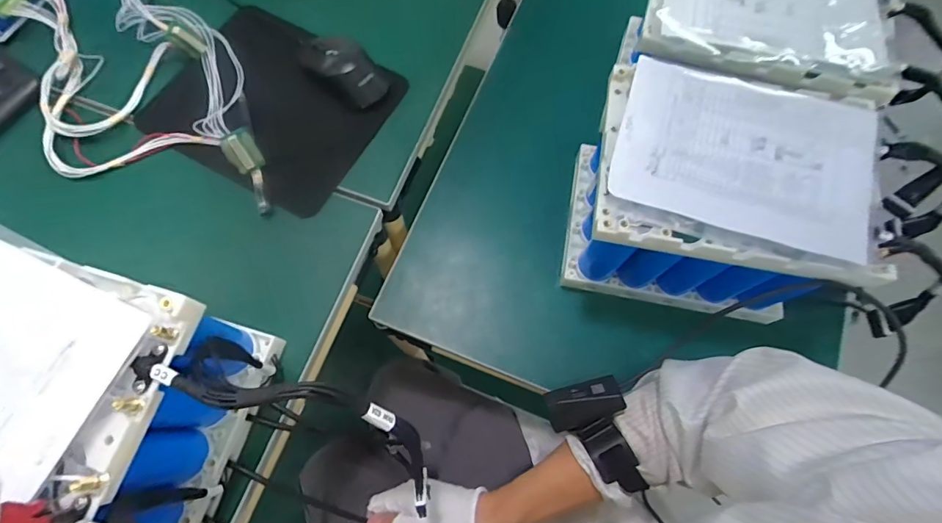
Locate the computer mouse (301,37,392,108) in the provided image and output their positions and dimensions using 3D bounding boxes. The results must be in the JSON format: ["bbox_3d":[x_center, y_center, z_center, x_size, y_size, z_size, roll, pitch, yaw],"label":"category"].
[{"bbox_3d":[-0.144,-0.216,0.520,0.108,0.037,0.060,42,76,13],"label":"computer mouse"}]

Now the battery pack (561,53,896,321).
[{"bbox_3d":[0.234,-0.069,0.472,0.231,0.156,0.188,10,71,3],"label":"battery pack"}]

